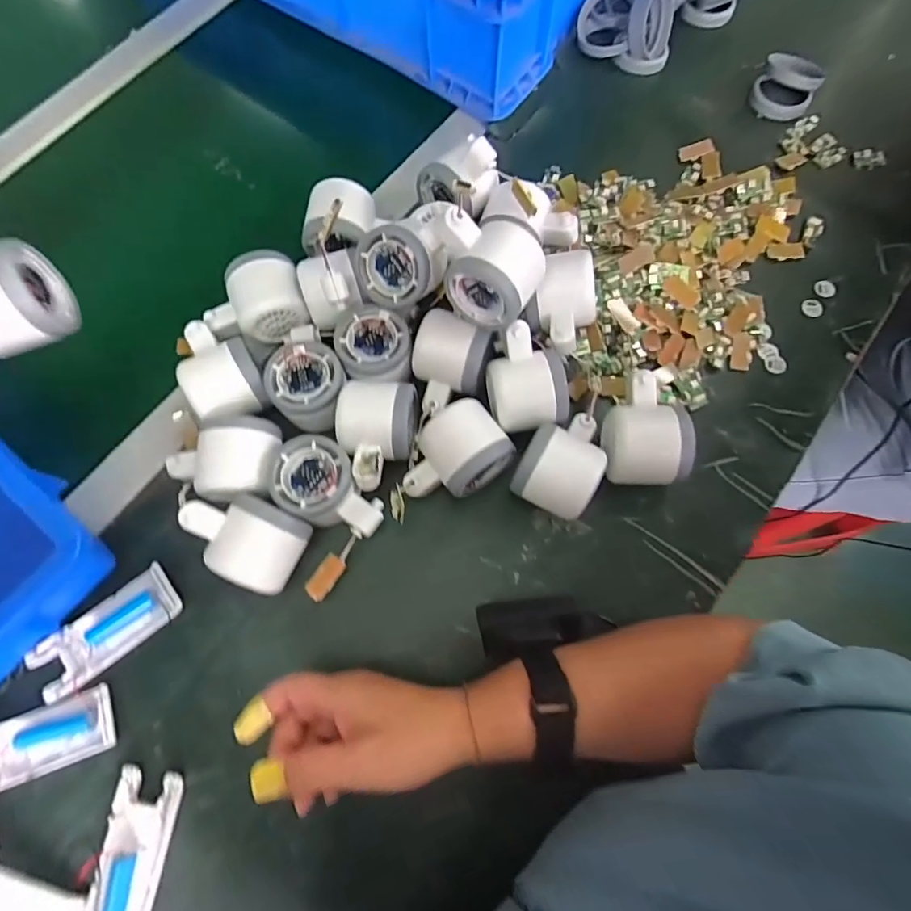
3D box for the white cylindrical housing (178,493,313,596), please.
[{"bbox_3d":[-0.149,0.061,0.366,0.075,0.064,0.057,24,74,7],"label":"white cylindrical housing"}]

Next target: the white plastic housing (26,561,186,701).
[{"bbox_3d":[-0.255,0.128,0.372,0.103,0.012,0.043,-38,77,-11],"label":"white plastic housing"}]

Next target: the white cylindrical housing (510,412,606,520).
[{"bbox_3d":[0.081,0.003,0.384,0.056,0.054,0.082,25,75,7],"label":"white cylindrical housing"}]

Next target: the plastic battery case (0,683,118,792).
[{"bbox_3d":[-0.288,0.197,0.346,0.100,0.020,0.043,-20,74,-6],"label":"plastic battery case"}]

